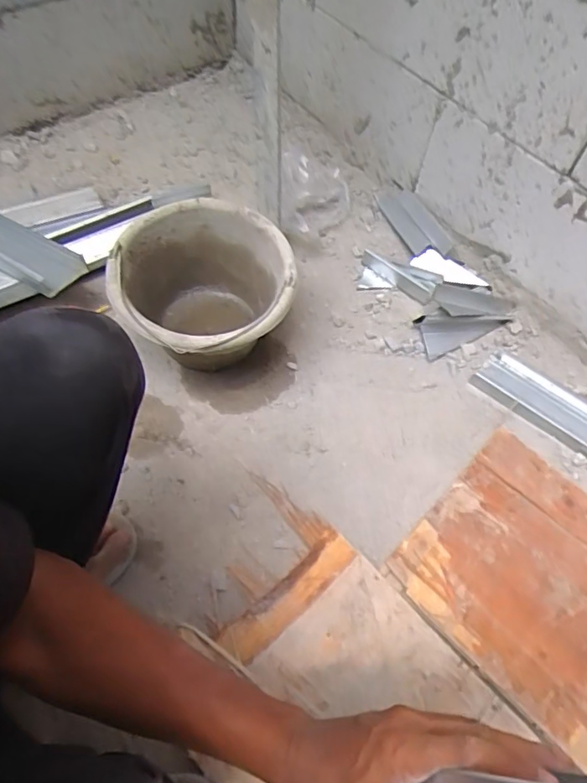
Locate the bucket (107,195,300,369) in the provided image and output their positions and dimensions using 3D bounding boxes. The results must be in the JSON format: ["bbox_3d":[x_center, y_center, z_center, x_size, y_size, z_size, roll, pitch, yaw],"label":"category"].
[{"bbox_3d":[-0.131,-0.127,0.790,0.244,0.180,0.240,-1,61,-4],"label":"bucket"}]

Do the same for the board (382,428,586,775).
[{"bbox_3d":[0.339,0.255,0.700,0.339,0.020,0.298,41,67,18],"label":"board"}]

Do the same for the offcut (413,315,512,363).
[{"bbox_3d":[0.293,-0.110,0.898,0.164,0.029,0.069,-17,63,-12],"label":"offcut"}]

